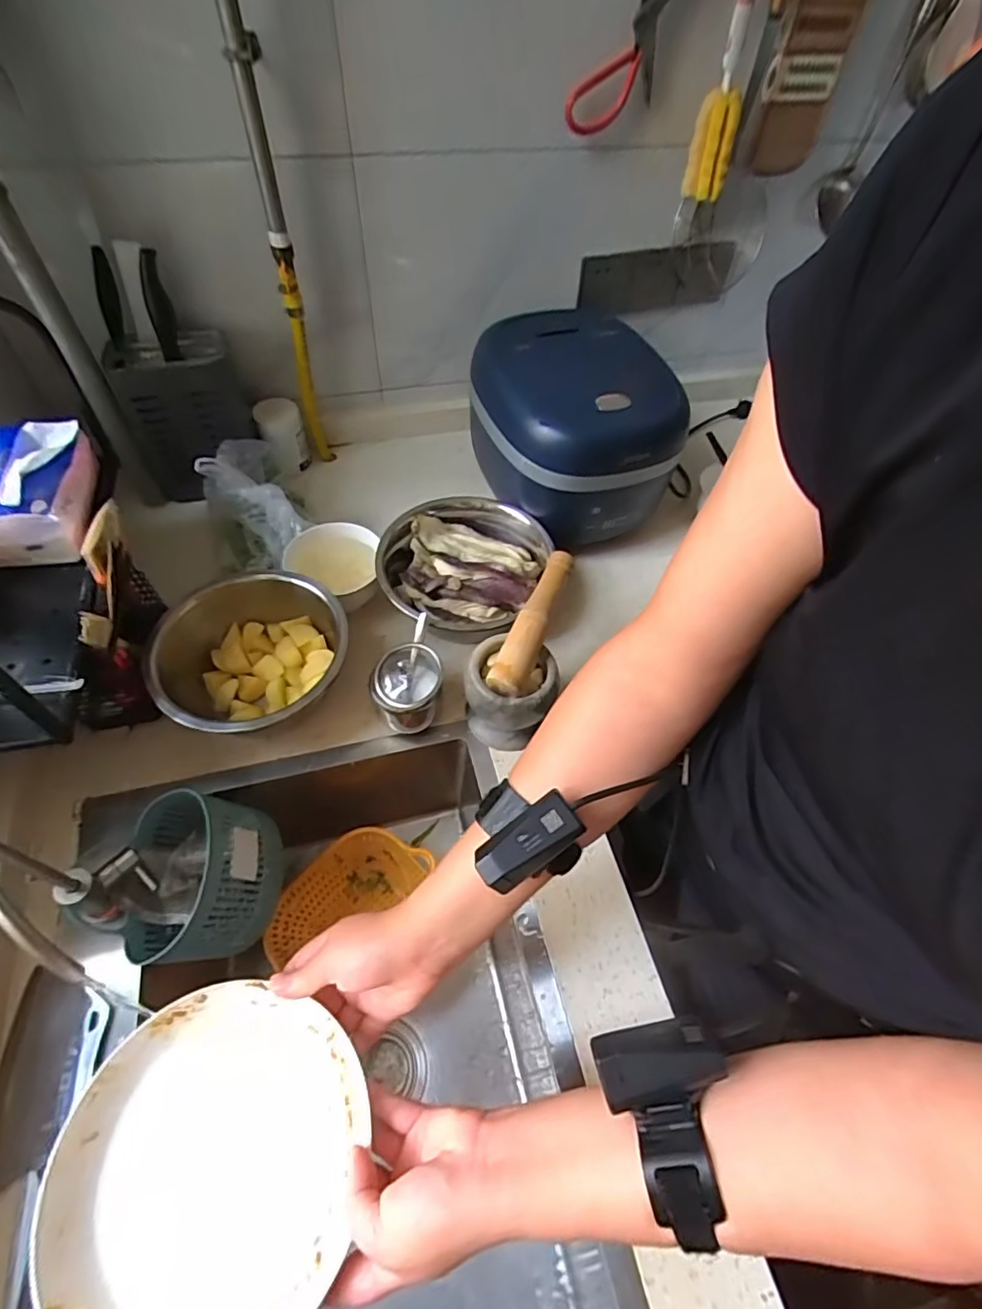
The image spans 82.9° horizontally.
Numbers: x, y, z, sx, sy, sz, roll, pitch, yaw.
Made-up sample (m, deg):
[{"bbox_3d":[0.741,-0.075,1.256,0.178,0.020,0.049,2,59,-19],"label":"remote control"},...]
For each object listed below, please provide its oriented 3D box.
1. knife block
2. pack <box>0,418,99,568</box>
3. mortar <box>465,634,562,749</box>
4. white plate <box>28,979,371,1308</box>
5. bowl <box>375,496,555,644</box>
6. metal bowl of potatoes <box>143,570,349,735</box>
[{"bbox_3d":[-0.419,-0.326,0.777,0.146,0.206,0.096,-23,60,-18],"label":"knife block"},{"bbox_3d":[-0.485,-0.176,0.591,0.090,0.079,0.154,-9,57,-10],"label":"pack"},{"bbox_3d":[0.020,0.049,0.634,0.097,0.104,0.086,12,56,5],"label":"mortar"},{"bbox_3d":[-0.186,0.338,0.370,0.186,0.026,0.191,6,53,1],"label":"white plate"},{"bbox_3d":[-0.044,-0.117,0.745,0.205,0.065,0.233,21,57,11],"label":"bowl"},{"bbox_3d":[-0.269,0.012,0.646,0.178,0.123,0.204,25,58,13],"label":"metal bowl of potatoes"}]

